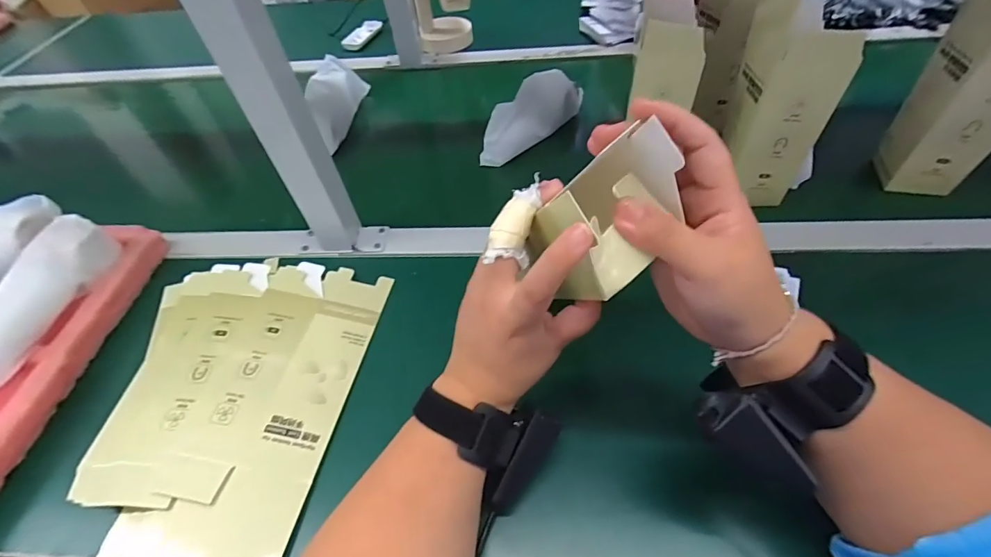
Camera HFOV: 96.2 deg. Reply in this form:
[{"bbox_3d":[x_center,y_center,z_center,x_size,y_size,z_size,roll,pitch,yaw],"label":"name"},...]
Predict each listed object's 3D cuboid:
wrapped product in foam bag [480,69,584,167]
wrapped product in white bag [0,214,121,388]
[{"bbox_3d":[0.047,-0.224,0.596,0.055,0.060,0.172,34,62,28],"label":"wrapped product in foam bag"},{"bbox_3d":[-0.448,0.024,0.424,0.055,0.049,0.190,8,53,12],"label":"wrapped product in white bag"}]

